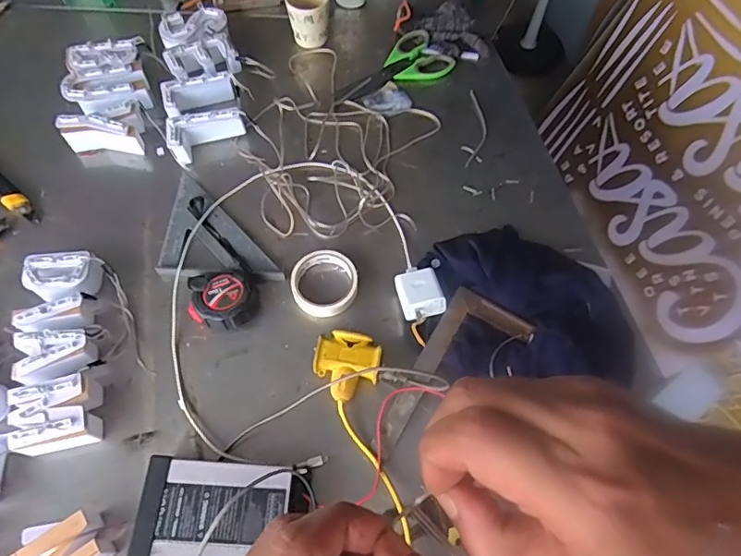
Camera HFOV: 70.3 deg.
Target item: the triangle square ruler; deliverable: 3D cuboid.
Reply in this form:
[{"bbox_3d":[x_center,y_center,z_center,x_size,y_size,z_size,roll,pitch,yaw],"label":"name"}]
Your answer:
[{"bbox_3d":[-0.241,-0.047,0.750,0.124,0.020,0.228,-41,73,-20],"label":"triangle square ruler"}]

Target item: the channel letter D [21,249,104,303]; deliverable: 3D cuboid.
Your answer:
[{"bbox_3d":[-0.405,0.003,0.701,0.092,0.043,0.067,-11,65,-8],"label":"channel letter D"}]

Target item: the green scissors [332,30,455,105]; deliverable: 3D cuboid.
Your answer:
[{"bbox_3d":[0.045,-0.351,0.918,0.109,0.009,0.227,42,69,16],"label":"green scissors"}]

